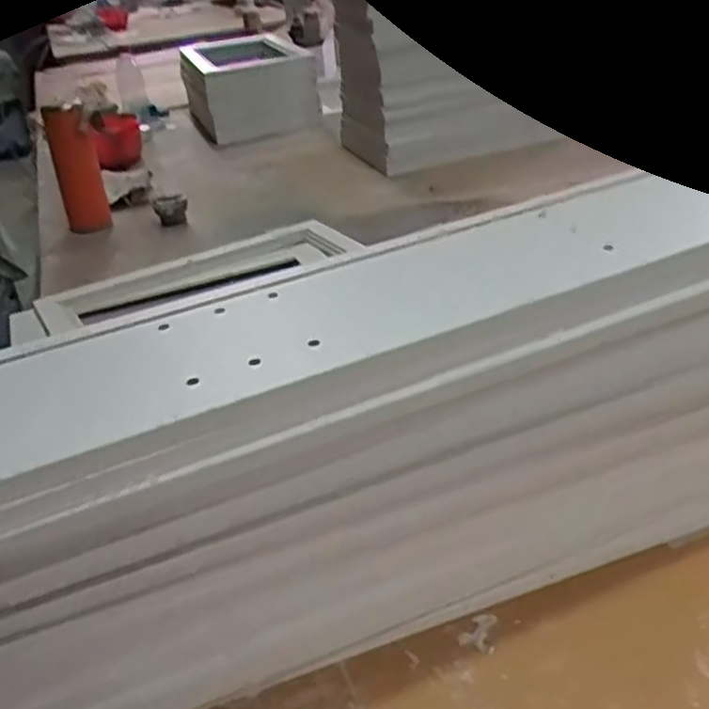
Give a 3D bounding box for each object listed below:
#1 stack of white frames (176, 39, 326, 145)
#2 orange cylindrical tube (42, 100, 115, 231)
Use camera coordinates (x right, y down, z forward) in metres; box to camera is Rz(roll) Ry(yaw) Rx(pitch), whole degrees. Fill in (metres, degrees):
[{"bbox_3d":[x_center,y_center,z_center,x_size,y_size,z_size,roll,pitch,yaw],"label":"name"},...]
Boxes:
[{"bbox_3d":[-0.261,-0.657,1.857,0.276,0.182,0.369,-16,32,-17],"label":"stack of white frames"},{"bbox_3d":[-0.478,-0.323,1.287,0.075,0.196,0.064,-13,31,-13],"label":"orange cylindrical tube"}]

